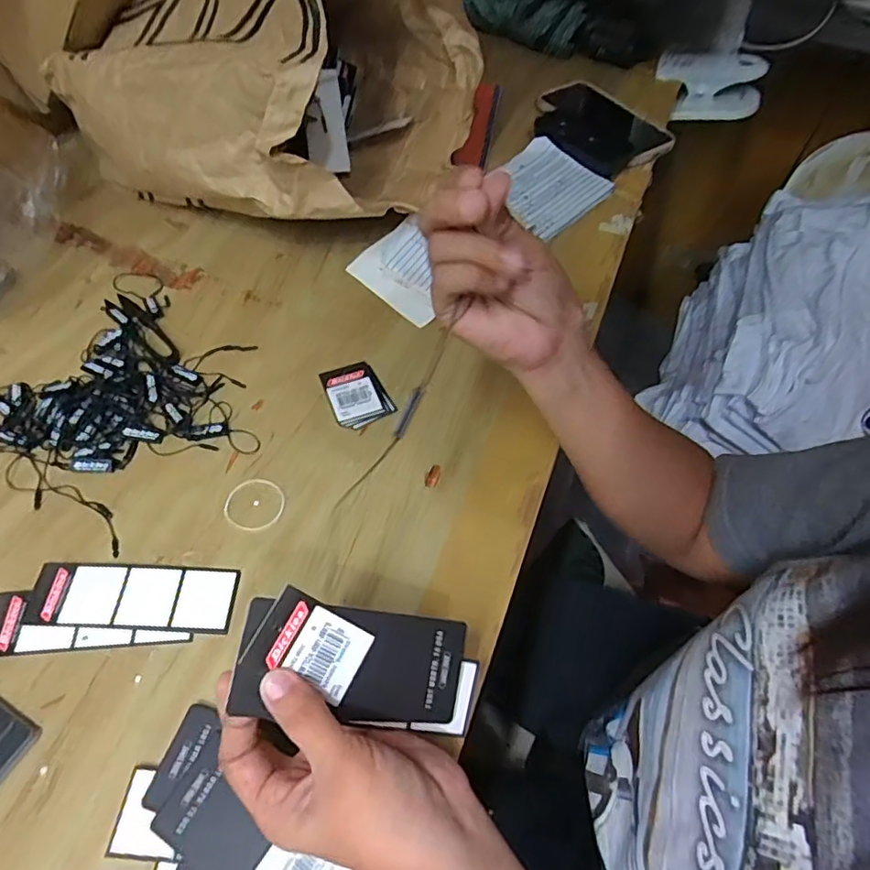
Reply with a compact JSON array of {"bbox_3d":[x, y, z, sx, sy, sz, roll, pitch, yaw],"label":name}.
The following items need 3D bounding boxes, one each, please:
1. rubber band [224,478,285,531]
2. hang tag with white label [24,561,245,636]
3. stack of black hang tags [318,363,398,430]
[{"bbox_3d":[-0.121,0.046,0.368,0.039,0.004,0.038,1,57,-2],"label":"rubber band"},{"bbox_3d":[-0.183,0.097,0.332,0.120,0.004,0.038,3,57,-1],"label":"hang tag with white label"},{"bbox_3d":[-0.059,-0.031,0.420,0.044,0.006,0.056,-21,60,-16],"label":"stack of black hang tags"}]

